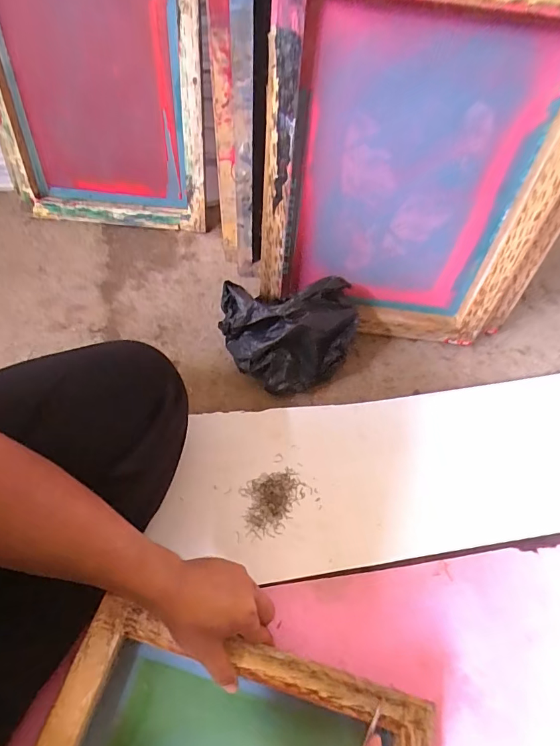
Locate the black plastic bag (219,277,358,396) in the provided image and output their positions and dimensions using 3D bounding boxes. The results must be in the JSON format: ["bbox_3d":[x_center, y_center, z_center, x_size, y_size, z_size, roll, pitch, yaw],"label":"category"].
[{"bbox_3d":[0.015,-0.054,0.653,0.200,0.171,0.062,-3,23,-4],"label":"black plastic bag"}]

